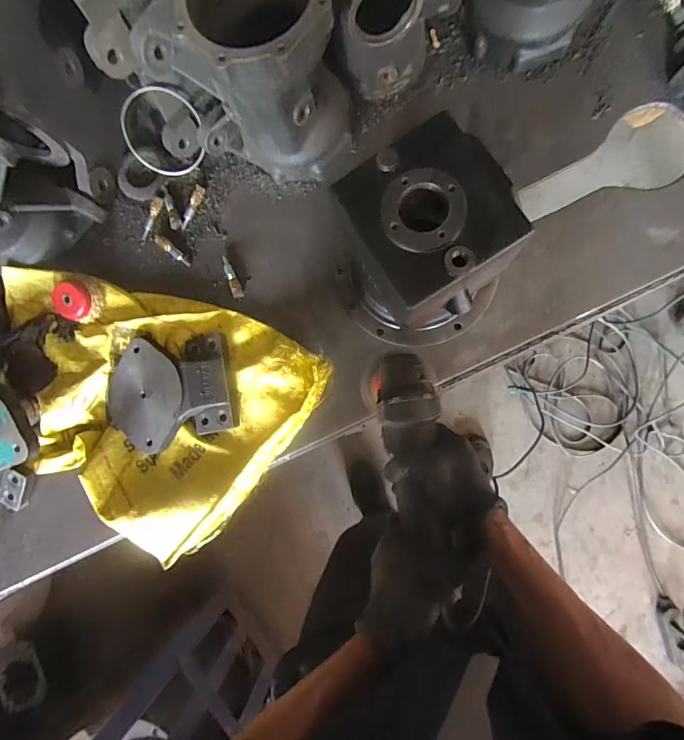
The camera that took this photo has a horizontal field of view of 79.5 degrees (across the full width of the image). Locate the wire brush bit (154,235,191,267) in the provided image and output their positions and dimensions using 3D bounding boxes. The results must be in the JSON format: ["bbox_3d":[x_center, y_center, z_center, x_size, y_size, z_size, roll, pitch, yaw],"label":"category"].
[{"bbox_3d":[-0.270,-0.190,0.655,0.074,0.009,0.015,39,90,8],"label":"wire brush bit"}]

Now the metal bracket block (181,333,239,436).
[{"bbox_3d":[-0.198,0.019,0.605,0.072,0.027,0.148,-5,84,6],"label":"metal bracket block"}]

